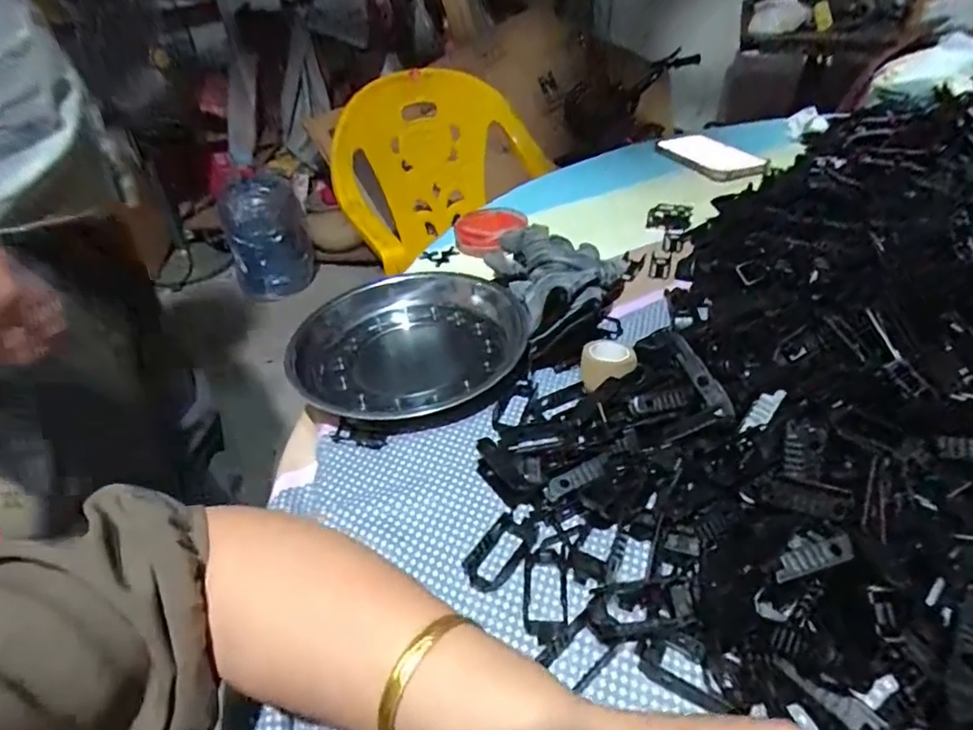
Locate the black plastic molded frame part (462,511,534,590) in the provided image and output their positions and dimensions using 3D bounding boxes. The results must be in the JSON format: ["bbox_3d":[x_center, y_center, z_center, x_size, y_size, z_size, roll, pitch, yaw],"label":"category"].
[{"bbox_3d":[0.008,0.101,0.321,0.027,0.006,0.049,19,44,30],"label":"black plastic molded frame part"}]

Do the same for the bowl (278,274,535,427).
[{"bbox_3d":[-0.062,-0.020,0.459,0.179,0.031,0.183,-4,37,3],"label":"bowl"}]

